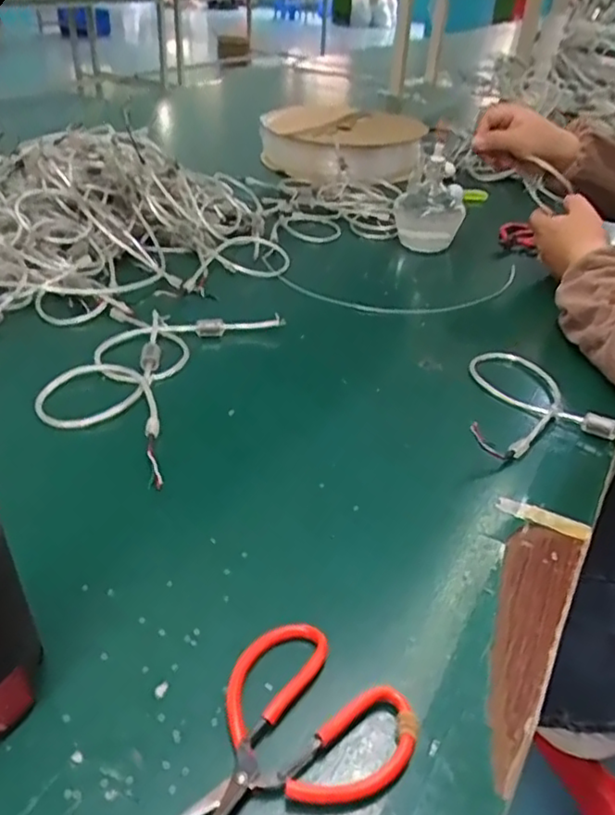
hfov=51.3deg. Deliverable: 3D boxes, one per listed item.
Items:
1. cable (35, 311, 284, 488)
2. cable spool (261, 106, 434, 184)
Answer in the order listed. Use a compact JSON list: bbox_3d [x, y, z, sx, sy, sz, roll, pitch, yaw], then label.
[{"bbox_3d":[-0.134,-0.032,0.562,0.148,0.016,0.246,13,36,14],"label":"cable"},{"bbox_3d":[0.052,-0.443,1.094,0.261,0.084,0.245,2,35,-1],"label":"cable spool"}]

